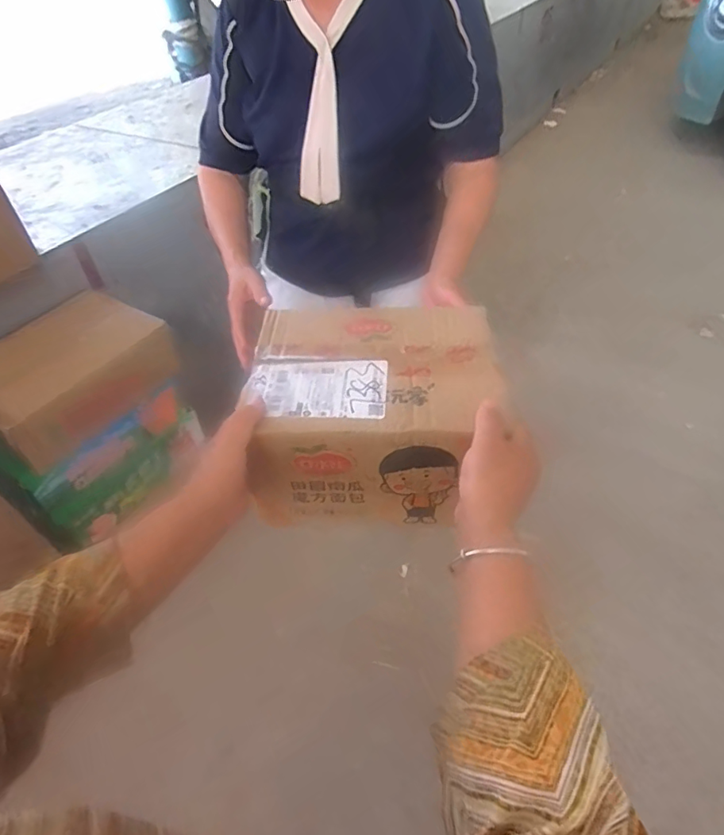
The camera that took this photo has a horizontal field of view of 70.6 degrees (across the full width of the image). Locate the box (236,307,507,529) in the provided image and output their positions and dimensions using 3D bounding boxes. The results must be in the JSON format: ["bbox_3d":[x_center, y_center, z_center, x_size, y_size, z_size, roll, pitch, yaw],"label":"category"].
[{"bbox_3d":[0.013,-0.004,0.553,0.229,0.147,0.177,1,47,4],"label":"box"}]

